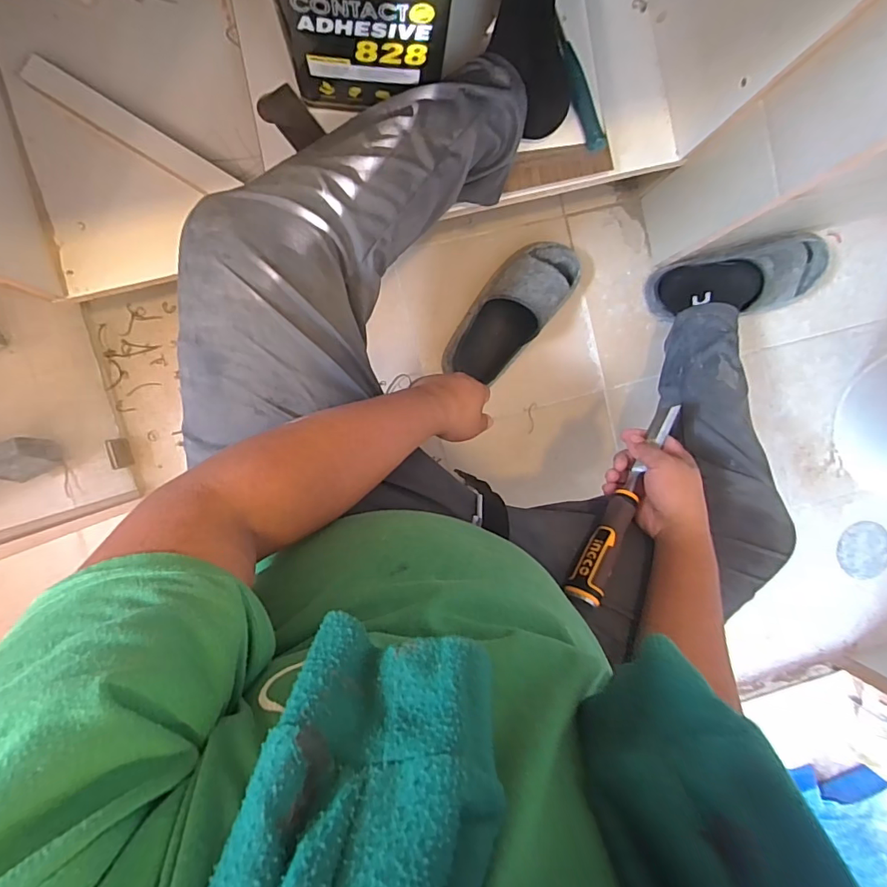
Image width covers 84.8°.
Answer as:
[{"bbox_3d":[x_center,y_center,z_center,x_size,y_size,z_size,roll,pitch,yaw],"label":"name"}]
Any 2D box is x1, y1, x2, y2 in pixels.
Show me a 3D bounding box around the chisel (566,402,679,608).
[{"bbox_3d":[0.206,0.058,0.535,0.027,0.029,0.259,40,66,-7],"label":"chisel"}]

